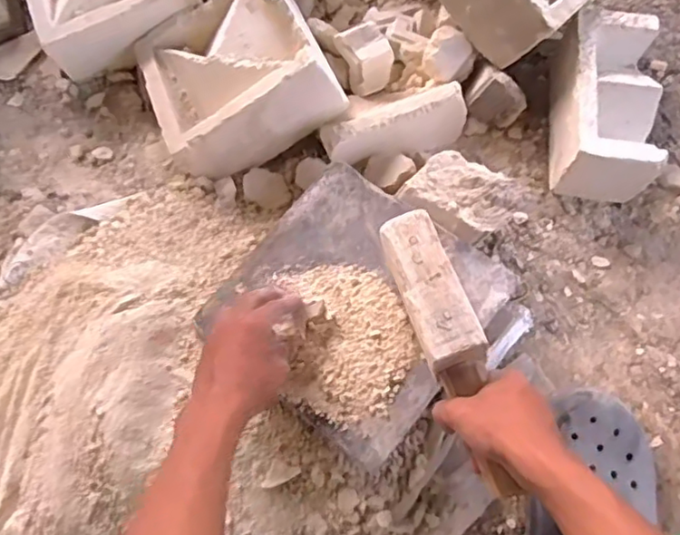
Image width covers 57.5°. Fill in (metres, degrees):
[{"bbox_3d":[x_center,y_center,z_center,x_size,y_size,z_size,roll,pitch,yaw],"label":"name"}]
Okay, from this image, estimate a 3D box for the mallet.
[{"bbox_3d":[0.094,0.067,0.525,0.049,0.040,0.246,-18,77,-6],"label":"mallet"}]

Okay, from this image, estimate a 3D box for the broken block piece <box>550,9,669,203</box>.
[{"bbox_3d":[0.319,-0.190,0.751,0.106,0.106,0.208,4,71,3],"label":"broken block piece"}]

